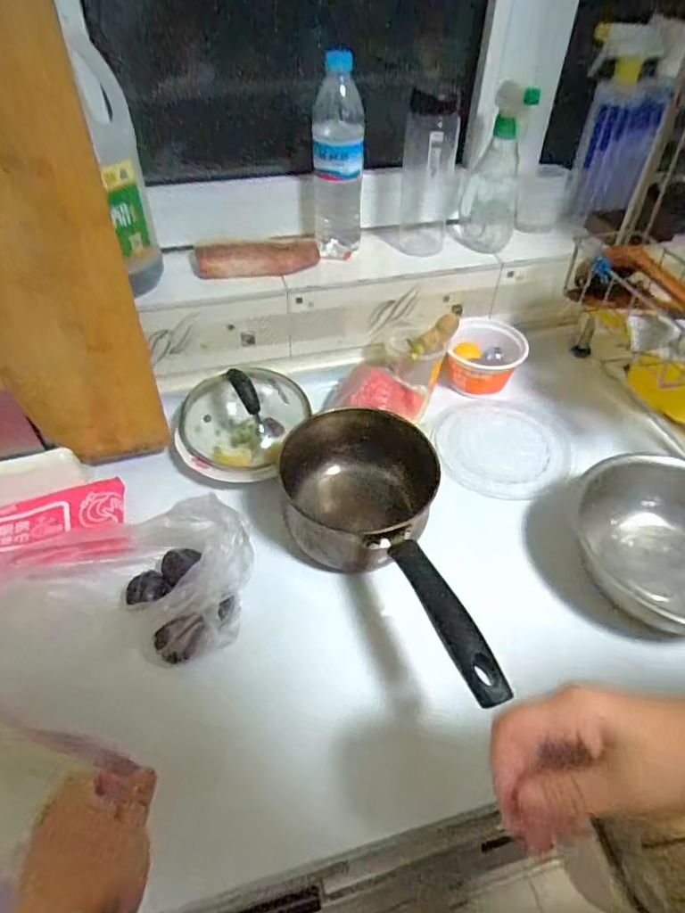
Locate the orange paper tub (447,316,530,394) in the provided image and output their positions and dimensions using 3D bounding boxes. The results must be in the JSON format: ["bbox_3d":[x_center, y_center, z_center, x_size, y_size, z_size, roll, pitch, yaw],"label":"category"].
[{"bbox_3d":[0.209,-0.140,0.808,0.101,0.070,0.119,18,49,16],"label":"orange paper tub"}]

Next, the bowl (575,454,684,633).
[{"bbox_3d":[0.358,0.087,0.591,0.186,0.078,0.178,0,47,0],"label":"bowl"}]

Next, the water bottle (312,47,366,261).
[{"bbox_3d":[-0.005,-0.374,0.709,0.065,0.224,0.060,-1,47,-2],"label":"water bottle"}]

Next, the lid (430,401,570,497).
[{"bbox_3d":[0.212,-0.017,0.734,0.178,0.017,0.160,-2,47,-3],"label":"lid"}]

